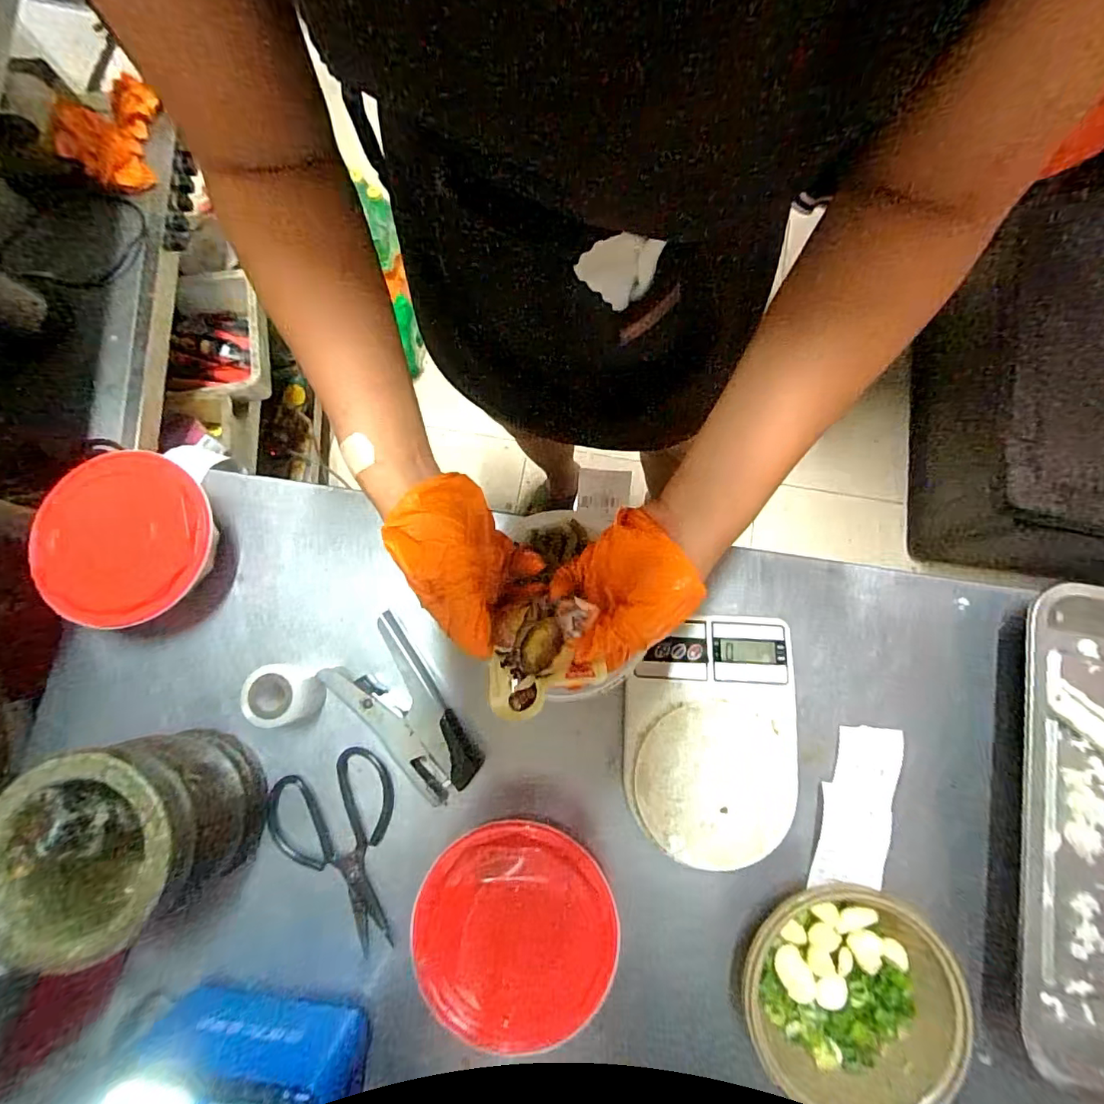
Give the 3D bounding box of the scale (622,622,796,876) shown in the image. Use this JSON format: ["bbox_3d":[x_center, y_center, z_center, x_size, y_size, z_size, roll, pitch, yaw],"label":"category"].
[{"bbox_3d":[0.144,0.164,0.481,0.151,0.035,0.208,3,77,2],"label":"scale"}]

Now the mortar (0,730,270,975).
[{"bbox_3d":[-0.334,0.226,0.422,0.131,0.136,0.133,0,77,2],"label":"mortar"}]

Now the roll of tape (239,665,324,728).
[{"bbox_3d":[-0.248,0.132,0.486,0.047,0.050,0.052,9,77,4],"label":"roll of tape"}]

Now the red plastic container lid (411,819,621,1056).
[{"bbox_3d":[-0.030,0.299,0.417,0.156,0.015,0.148,-4,79,2],"label":"red plastic container lid"}]

